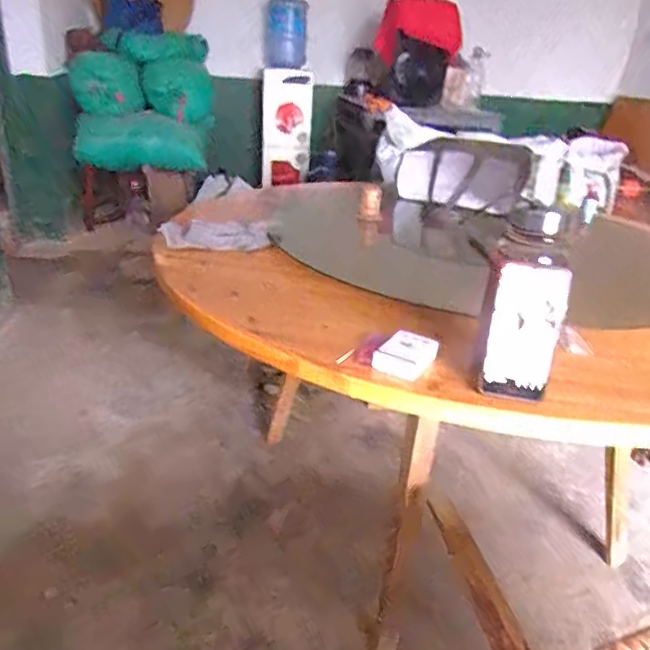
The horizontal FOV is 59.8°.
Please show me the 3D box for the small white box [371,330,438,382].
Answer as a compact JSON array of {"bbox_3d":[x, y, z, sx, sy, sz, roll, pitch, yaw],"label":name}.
[{"bbox_3d":[0.109,0.040,0.755,0.064,0.027,0.086,15,28,21],"label":"small white box"}]

